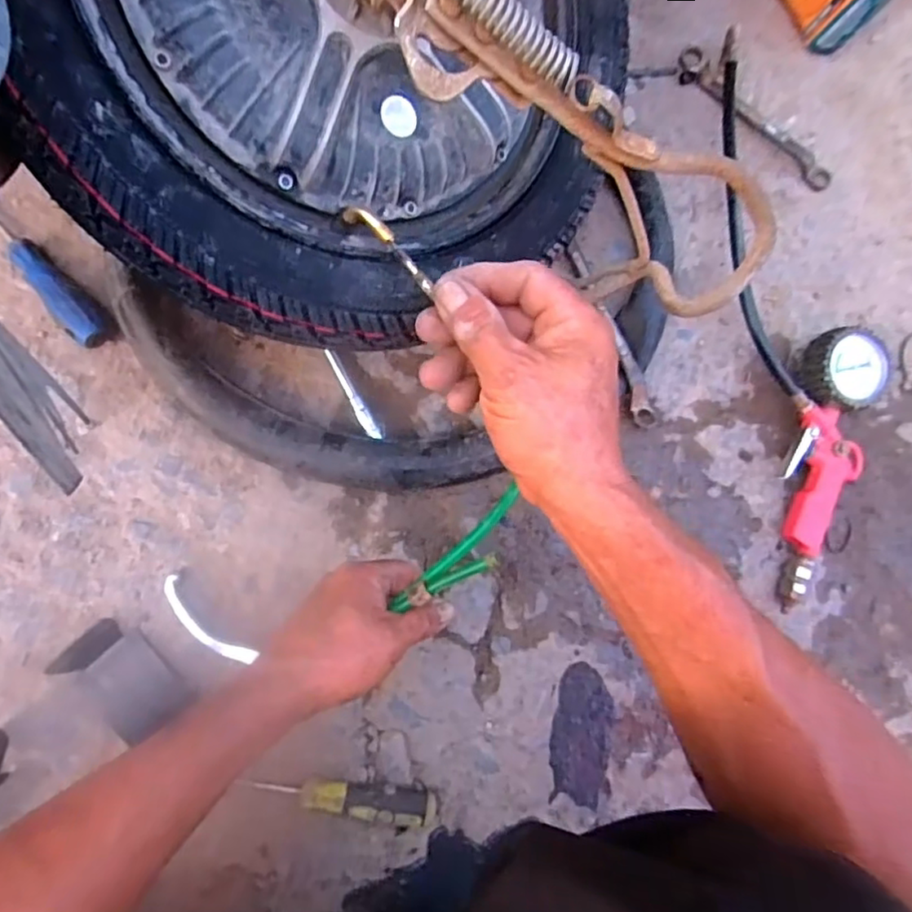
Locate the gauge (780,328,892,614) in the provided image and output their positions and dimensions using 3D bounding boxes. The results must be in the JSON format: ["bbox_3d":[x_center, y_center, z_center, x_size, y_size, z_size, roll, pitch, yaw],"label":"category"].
[{"bbox_3d":[0.320,0.011,0.534,0.077,0.038,0.242,13,84,-5],"label":"gauge"}]

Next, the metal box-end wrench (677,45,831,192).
[{"bbox_3d":[0.276,-0.311,0.571,0.179,0.012,0.028,41,82,-2],"label":"metal box-end wrench"}]

